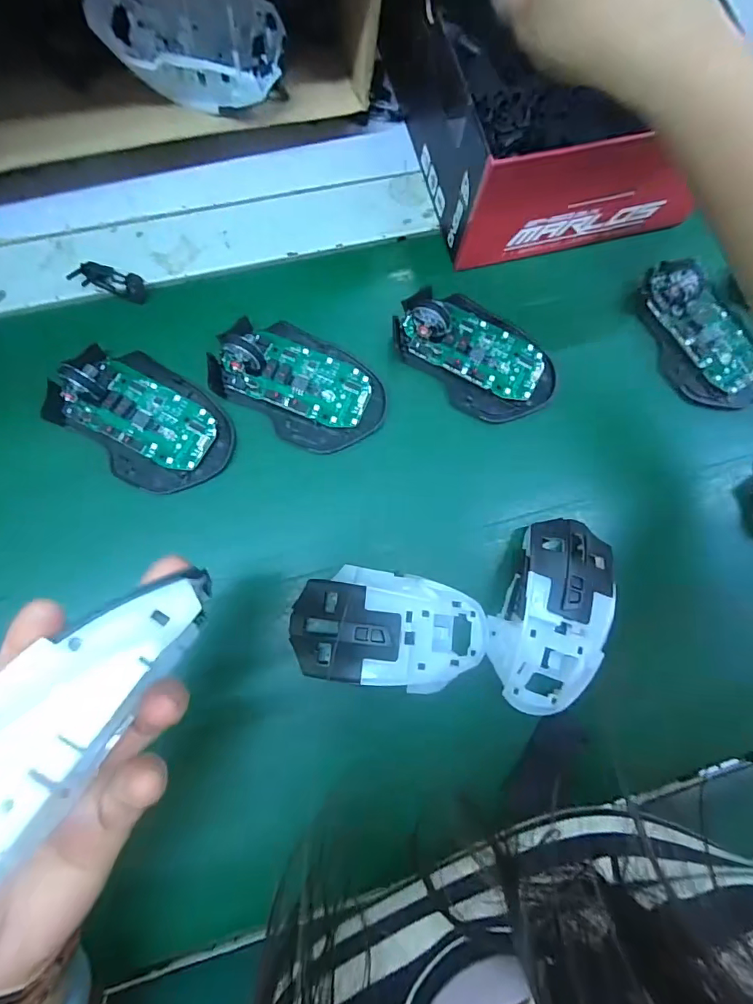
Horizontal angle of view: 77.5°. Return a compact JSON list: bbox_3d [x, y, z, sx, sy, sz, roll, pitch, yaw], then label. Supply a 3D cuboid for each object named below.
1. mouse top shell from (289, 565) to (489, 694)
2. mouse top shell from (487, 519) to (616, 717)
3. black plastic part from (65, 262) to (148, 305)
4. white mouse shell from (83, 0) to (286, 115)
[{"bbox_3d":[0.010,0.073,0.272,0.115,0.027,0.062,5,79,-3],"label":"mouse top shell"},{"bbox_3d":[0.107,0.068,0.283,0.059,0.031,0.115,18,79,-1],"label":"mouse top shell"},{"bbox_3d":[-0.179,-0.149,0.317,0.044,0.016,0.018,18,79,-1],"label":"black plastic part"},{"bbox_3d":[-0.116,-0.292,0.298,0.112,0.030,0.069,6,79,-3],"label":"white mouse shell"}]

